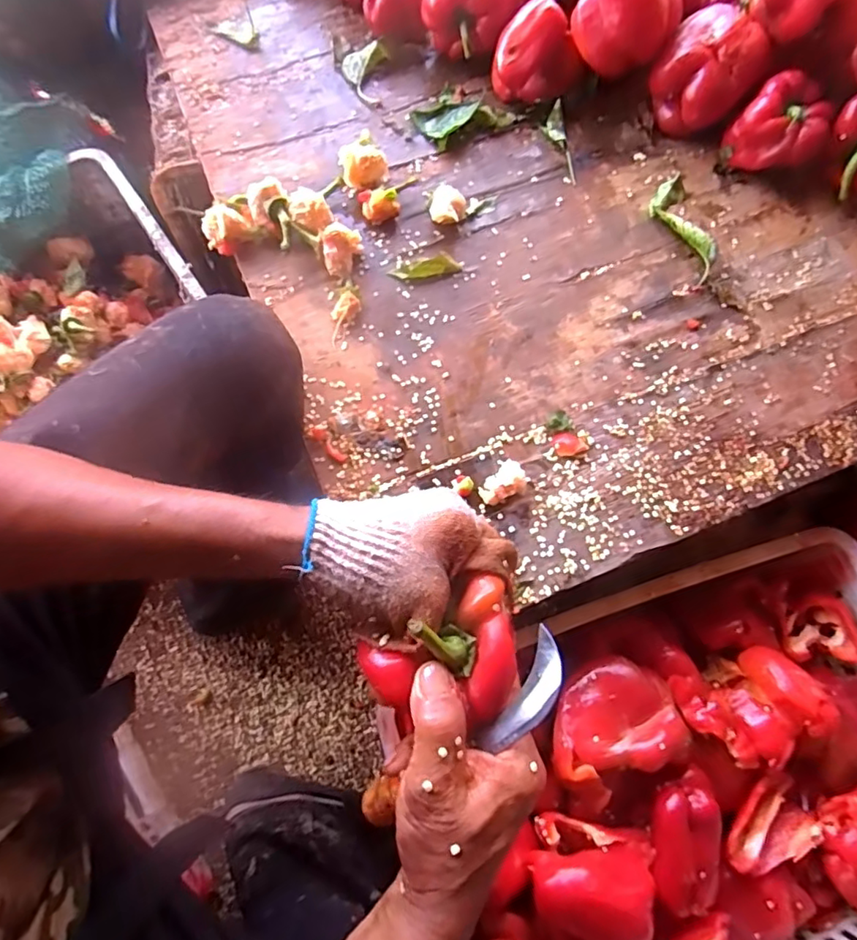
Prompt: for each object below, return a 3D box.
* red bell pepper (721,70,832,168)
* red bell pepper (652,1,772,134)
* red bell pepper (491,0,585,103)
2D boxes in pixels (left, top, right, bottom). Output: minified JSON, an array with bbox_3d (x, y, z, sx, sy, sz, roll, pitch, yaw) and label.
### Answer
[{"bbox_3d":[0.373,-0.360,0.601,0.089,0.075,0.080,41,76,12],"label":"red bell pepper"},{"bbox_3d":[0.297,-0.427,0.609,0.084,0.098,0.087,0,71,0],"label":"red bell pepper"},{"bbox_3d":[0.119,-0.464,0.631,0.081,0.077,0.088,-29,74,-10],"label":"red bell pepper"}]

